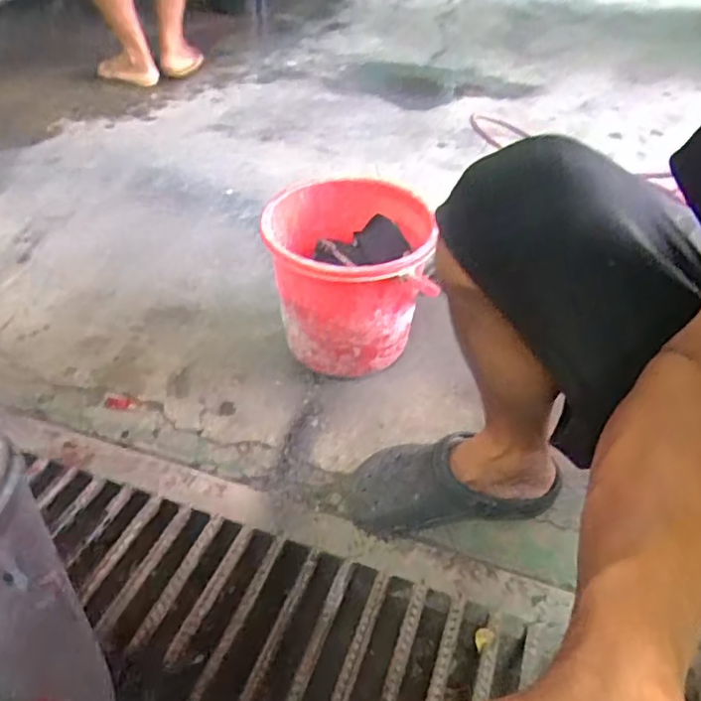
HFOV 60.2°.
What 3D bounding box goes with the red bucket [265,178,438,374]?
[{"bbox_3d":[0.001,-0.107,0.900,0.233,0.205,0.230,2,42,-1],"label":"red bucket"}]

